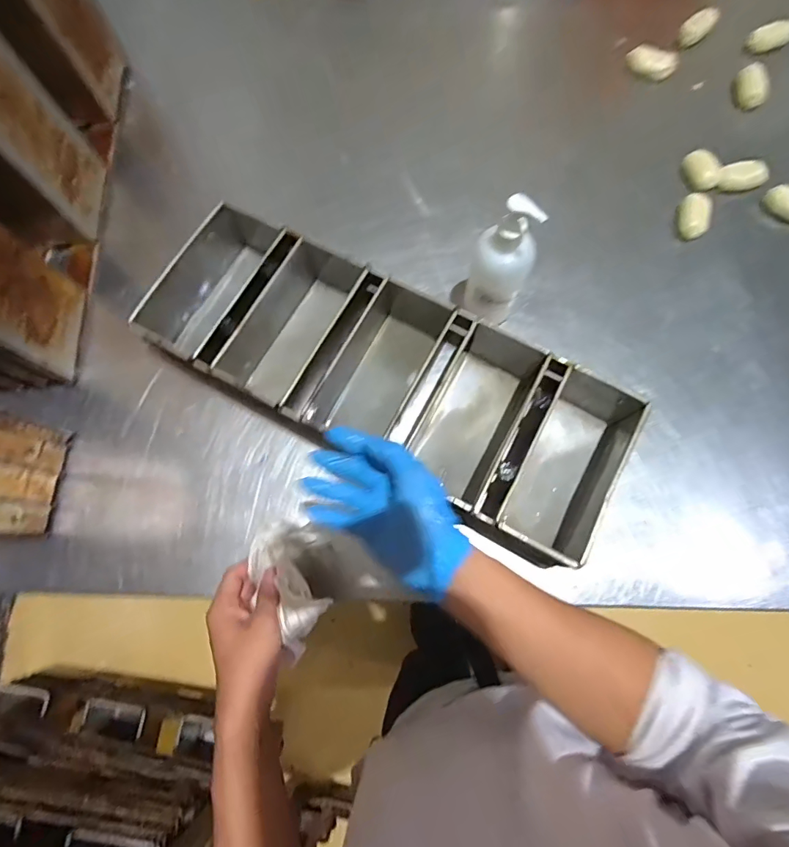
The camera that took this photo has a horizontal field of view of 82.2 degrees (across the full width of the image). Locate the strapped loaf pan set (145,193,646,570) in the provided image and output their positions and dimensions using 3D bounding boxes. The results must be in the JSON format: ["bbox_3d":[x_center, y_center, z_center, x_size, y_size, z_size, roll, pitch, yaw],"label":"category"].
[{"bbox_3d":[-0.007,-0.067,0.567,0.591,0.086,0.227,28,76,7],"label":"strapped loaf pan set"}]

